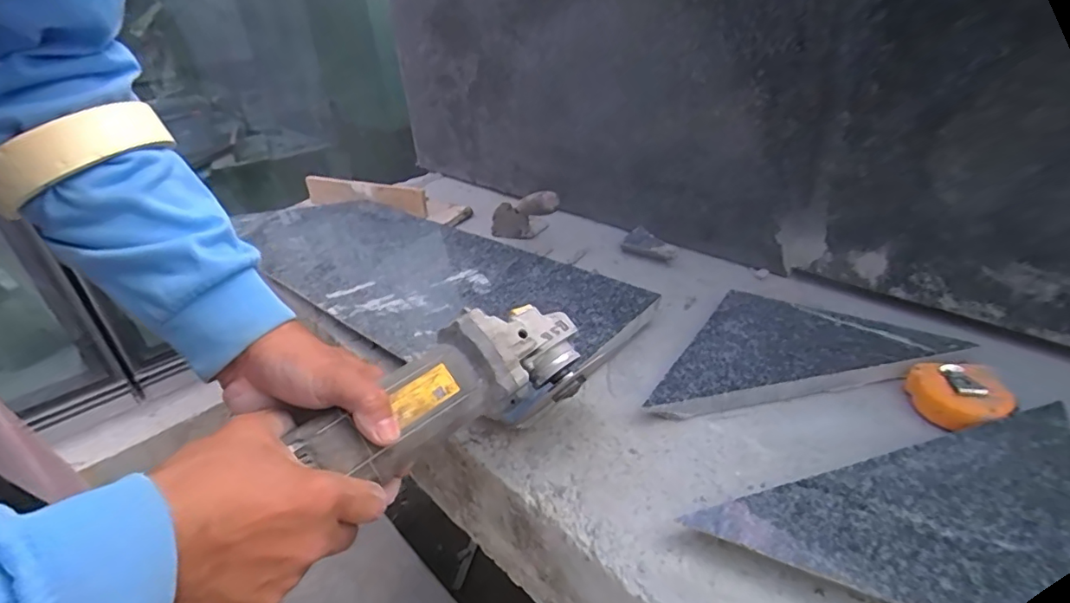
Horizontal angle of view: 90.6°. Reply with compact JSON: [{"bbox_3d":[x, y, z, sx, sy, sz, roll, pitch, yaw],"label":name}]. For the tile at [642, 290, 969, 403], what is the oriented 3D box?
[{"bbox_3d":[0.215,0.035,0.485,0.255,0.019,0.129,-9,29,-5],"label":"tile"}]

